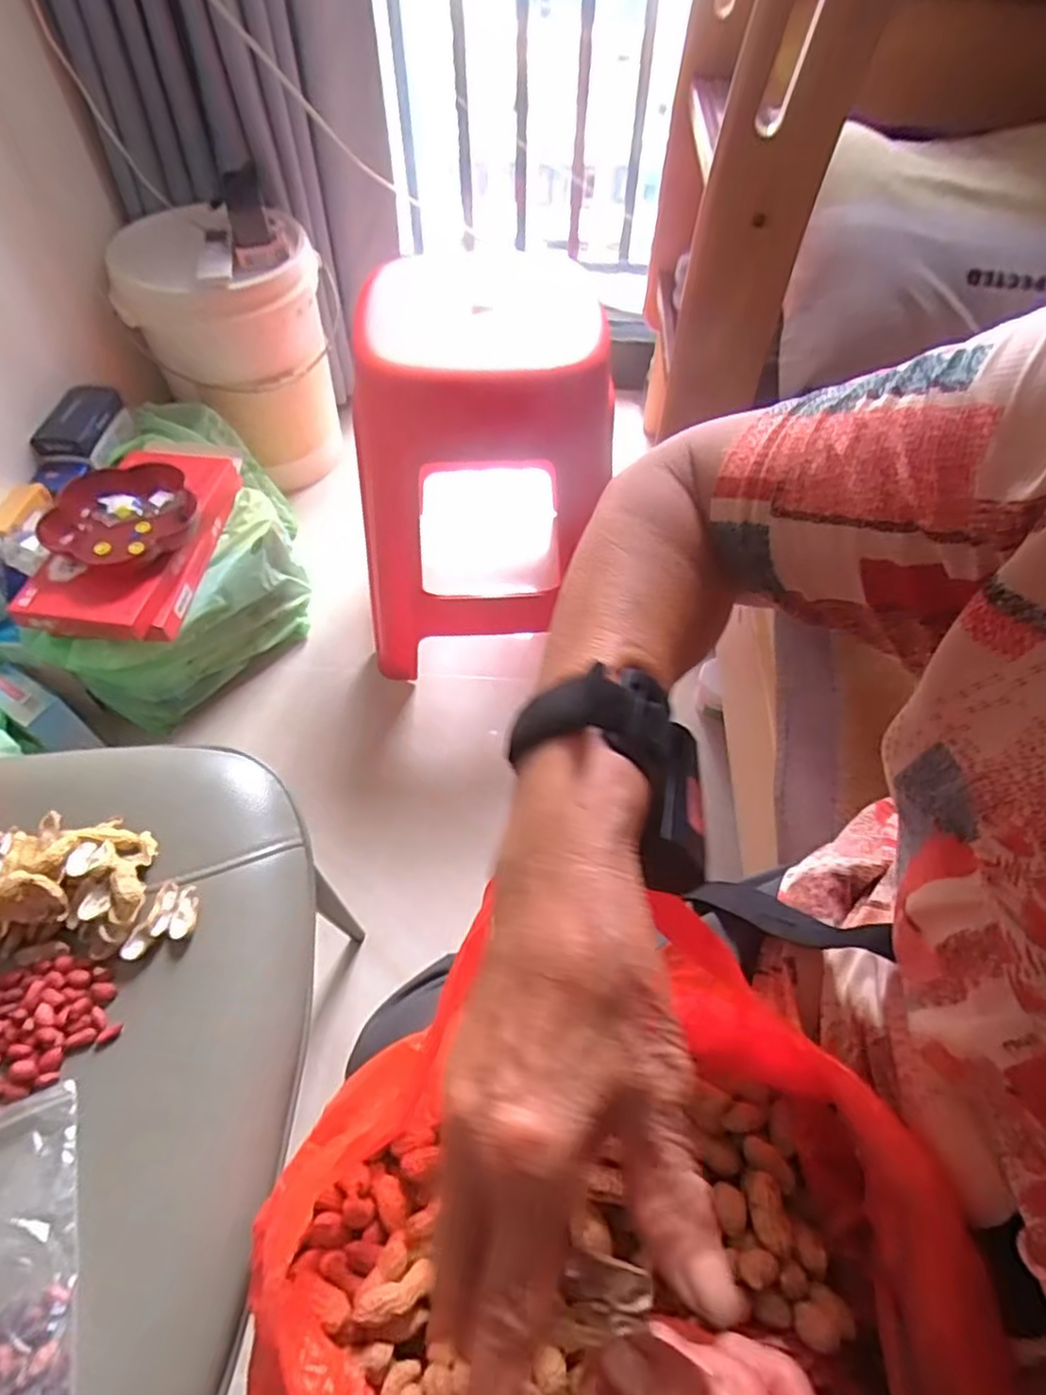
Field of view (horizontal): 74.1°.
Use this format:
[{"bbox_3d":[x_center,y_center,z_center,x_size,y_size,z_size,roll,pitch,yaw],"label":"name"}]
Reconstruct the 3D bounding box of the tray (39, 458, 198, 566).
[{"bbox_3d":[-0.502,-0.220,0.874,0.172,0.059,0.155,-12,56,-9],"label":"tray"}]

